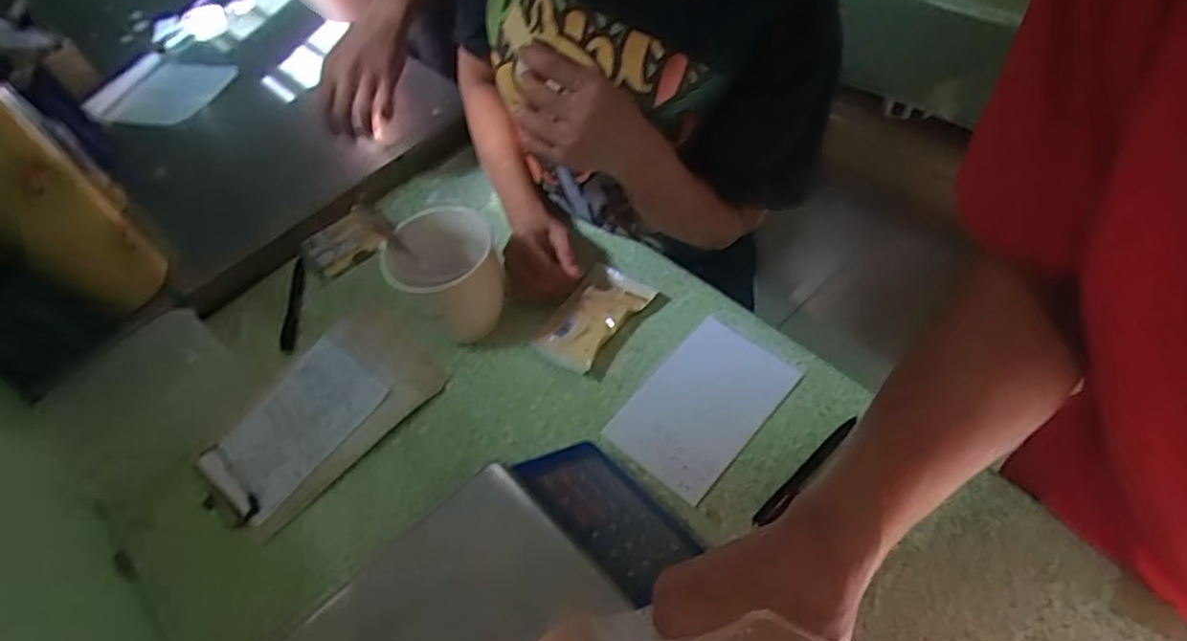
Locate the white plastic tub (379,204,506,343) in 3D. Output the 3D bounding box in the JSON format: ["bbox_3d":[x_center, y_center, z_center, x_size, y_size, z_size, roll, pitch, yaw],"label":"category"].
[{"bbox_3d":[-0.145,-0.040,0.651,0.101,0.113,0.092,-3,54,4],"label":"white plastic tub"}]

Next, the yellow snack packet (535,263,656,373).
[{"bbox_3d":[-0.002,-0.006,0.665,0.074,0.024,0.124,33,63,26],"label":"yellow snack packet"}]

